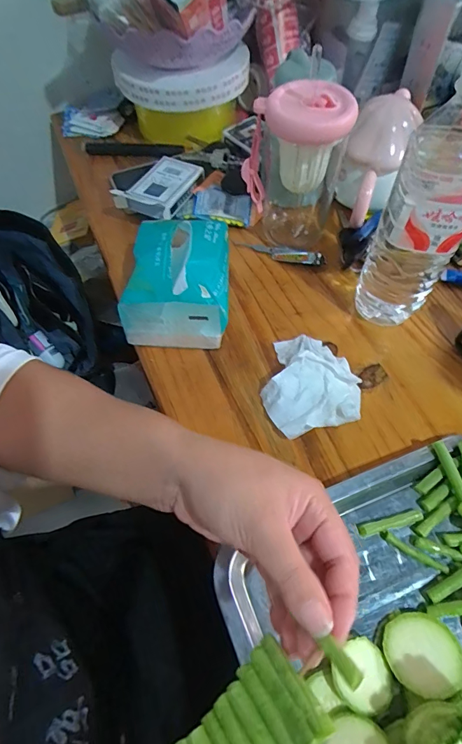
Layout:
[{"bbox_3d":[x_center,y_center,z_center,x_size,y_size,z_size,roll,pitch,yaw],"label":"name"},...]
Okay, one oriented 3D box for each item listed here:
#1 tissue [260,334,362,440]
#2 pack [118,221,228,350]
[{"bbox_3d":[0.068,0.005,0.377,0.083,0.027,0.099,-14,60,-8],"label":"tissue"},{"bbox_3d":[-0.049,-0.095,0.409,0.094,0.074,0.123,5,60,3],"label":"pack"}]

